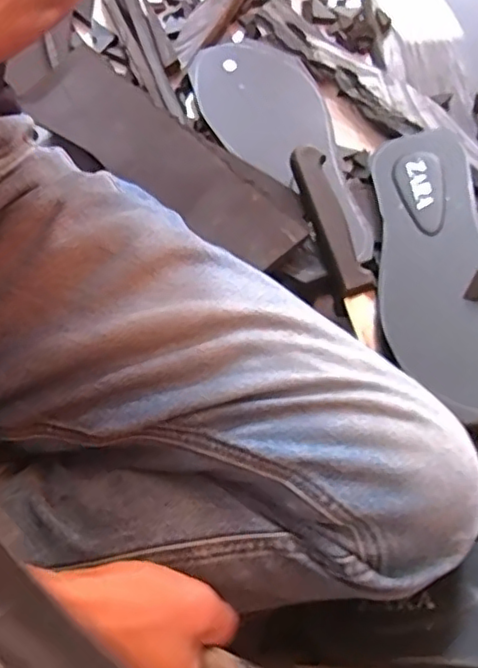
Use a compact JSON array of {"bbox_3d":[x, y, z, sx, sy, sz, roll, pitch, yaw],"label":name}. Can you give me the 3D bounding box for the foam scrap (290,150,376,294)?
[{"bbox_3d":[0.067,-0.087,0.465,0.024,0.010,0.116,-18,79,-5],"label":"foam scrap"}]

